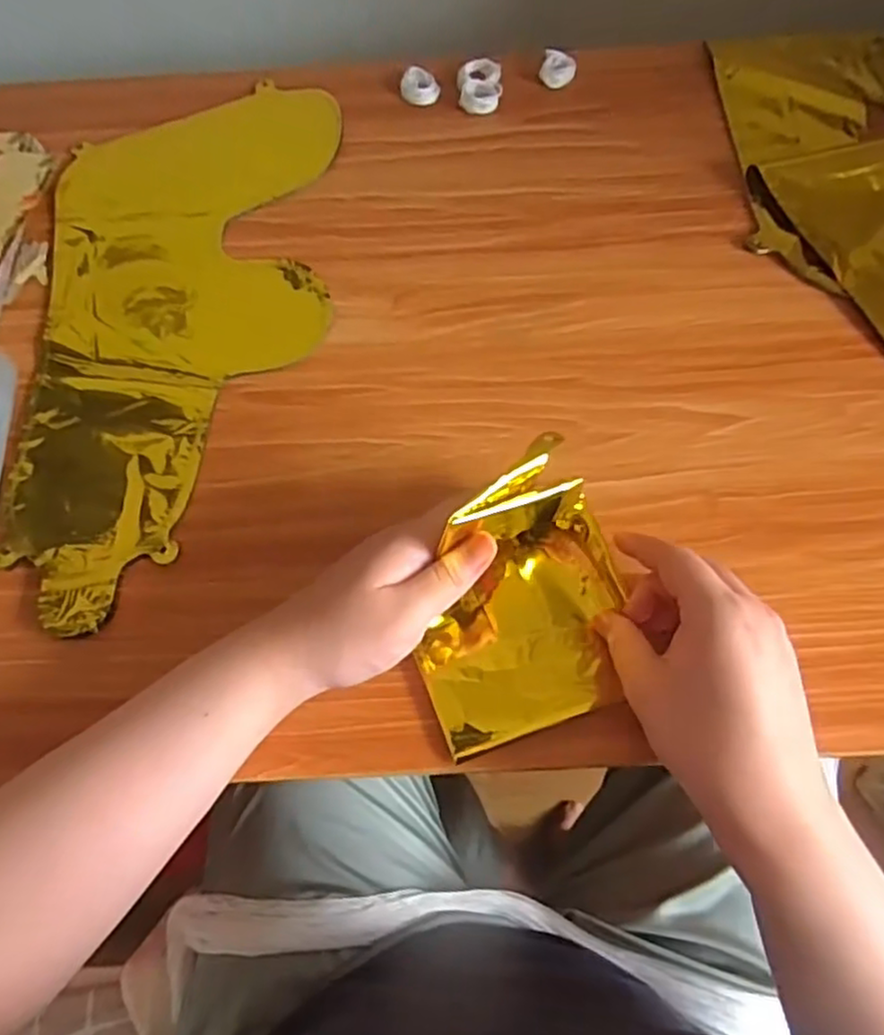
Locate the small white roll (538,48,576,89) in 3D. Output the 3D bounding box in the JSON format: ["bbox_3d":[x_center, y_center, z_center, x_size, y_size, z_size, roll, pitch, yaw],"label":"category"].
[{"bbox_3d":[0.093,-0.358,0.549,0.027,0.011,0.029,10,68,6],"label":"small white roll"}]

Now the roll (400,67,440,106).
[{"bbox_3d":[-0.017,-0.345,0.548,0.031,0.012,0.028,1,67,2],"label":"roll"}]

